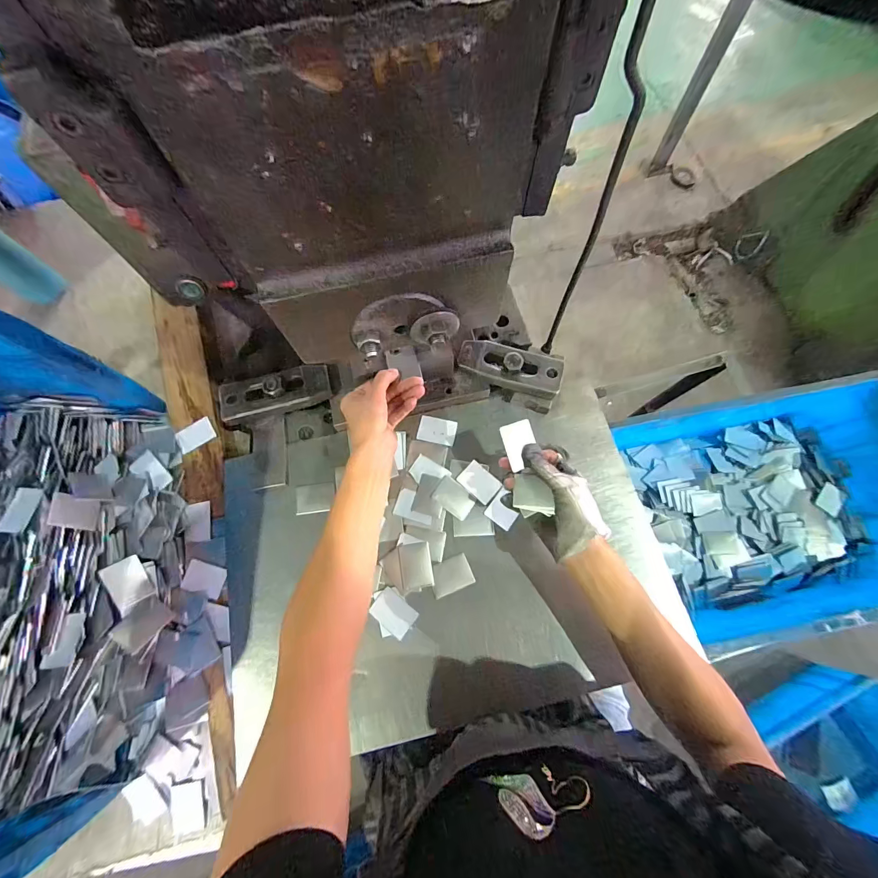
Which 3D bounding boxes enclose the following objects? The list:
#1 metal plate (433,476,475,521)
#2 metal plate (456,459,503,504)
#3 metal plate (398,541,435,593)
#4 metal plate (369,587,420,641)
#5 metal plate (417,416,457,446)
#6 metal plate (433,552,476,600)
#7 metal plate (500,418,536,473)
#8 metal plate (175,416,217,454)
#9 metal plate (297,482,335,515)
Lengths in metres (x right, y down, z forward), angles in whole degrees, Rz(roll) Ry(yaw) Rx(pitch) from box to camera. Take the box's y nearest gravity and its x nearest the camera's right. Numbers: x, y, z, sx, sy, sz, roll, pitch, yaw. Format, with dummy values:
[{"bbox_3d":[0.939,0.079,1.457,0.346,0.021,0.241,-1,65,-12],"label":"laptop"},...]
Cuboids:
[{"bbox_3d":[0.018,0.072,0.450,0.049,0.004,0.031,40,77,13],"label":"metal plate"},{"bbox_3d":[0.050,0.053,0.455,0.048,0.004,0.034,42,78,14],"label":"metal plate"},{"bbox_3d":[-0.026,0.146,0.426,0.035,0.004,0.050,-9,72,-1],"label":"metal plate"},{"bbox_3d":[-0.050,0.194,0.411,0.046,0.004,0.035,35,76,12],"label":"metal plate"},{"bbox_3d":[-0.002,-0.011,0.481,0.048,0.004,0.034,11,72,5],"label":"metal plate"},{"bbox_3d":[0.014,0.156,0.424,0.048,0.004,0.035,-22,72,-5],"label":"metal plate"},{"bbox_3d":[0.085,0.005,0.385,0.034,0.004,0.046,-18,88,-13],"label":"metal plate"},{"bbox_3d":[-0.324,-0.005,0.494,0.046,0.005,0.030,-34,86,-15],"label":"metal plate"},{"bbox_3d":[-0.154,0.074,0.464,0.046,0.006,0.036,-9,72,-1],"label":"metal plate"}]

